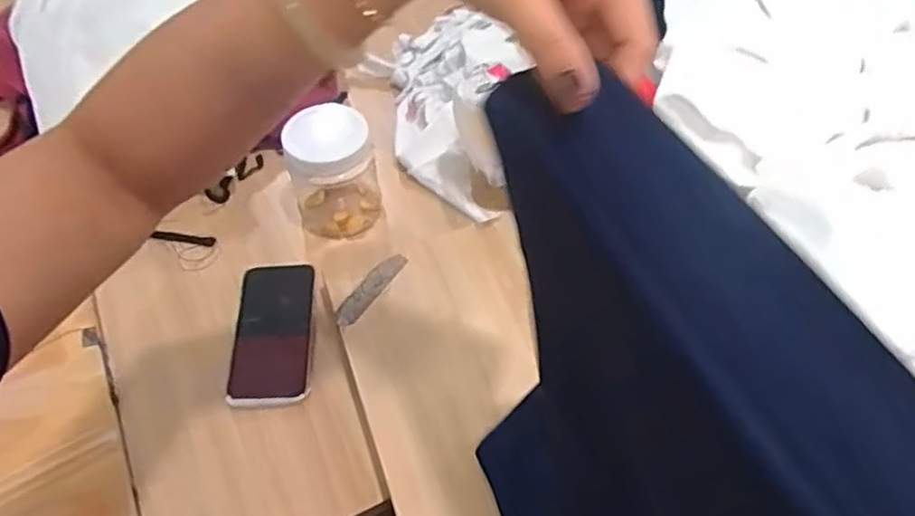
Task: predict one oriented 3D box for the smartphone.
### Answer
[{"bbox_3d":[-0.186,0.072,0.673,0.078,0.008,0.162,-4,52,-3],"label":"smartphone"}]

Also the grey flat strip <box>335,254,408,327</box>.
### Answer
[{"bbox_3d":[-0.088,0.031,0.663,0.023,0.005,0.096,34,60,9],"label":"grey flat strip"}]

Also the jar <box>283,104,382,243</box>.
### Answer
[{"bbox_3d":[-0.138,-0.097,0.735,0.095,0.114,0.083,-13,53,-10],"label":"jar"}]

